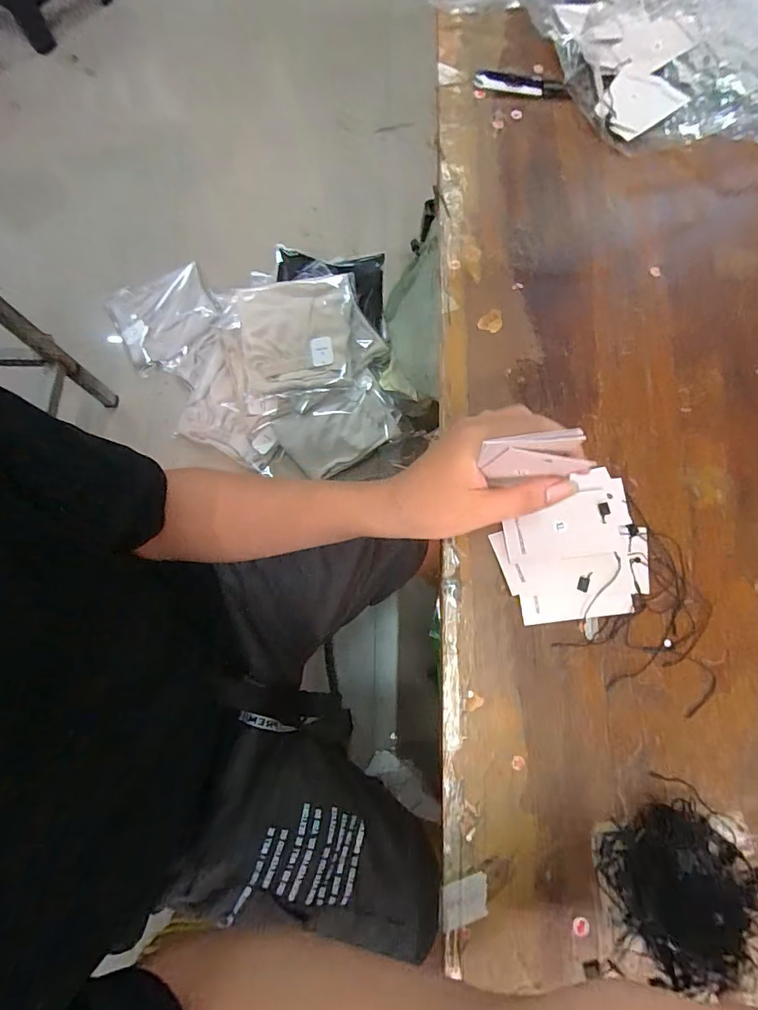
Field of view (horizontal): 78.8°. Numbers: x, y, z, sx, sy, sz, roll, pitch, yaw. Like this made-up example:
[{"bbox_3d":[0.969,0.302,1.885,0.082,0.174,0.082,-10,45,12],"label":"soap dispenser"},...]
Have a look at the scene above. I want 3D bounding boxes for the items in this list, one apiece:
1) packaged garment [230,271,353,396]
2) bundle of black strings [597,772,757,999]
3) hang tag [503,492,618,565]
[{"bbox_3d":[-0.191,-0.401,1.086,0.265,0.026,0.271,-5,89,-2],"label":"packaged garment"},{"bbox_3d":[0.198,0.243,0.292,0.090,0.022,0.096,-40,77,-9],"label":"bundle of black strings"},{"bbox_3d":[0.137,0.017,0.350,0.081,0.006,0.049,-8,69,9],"label":"hang tag"}]

